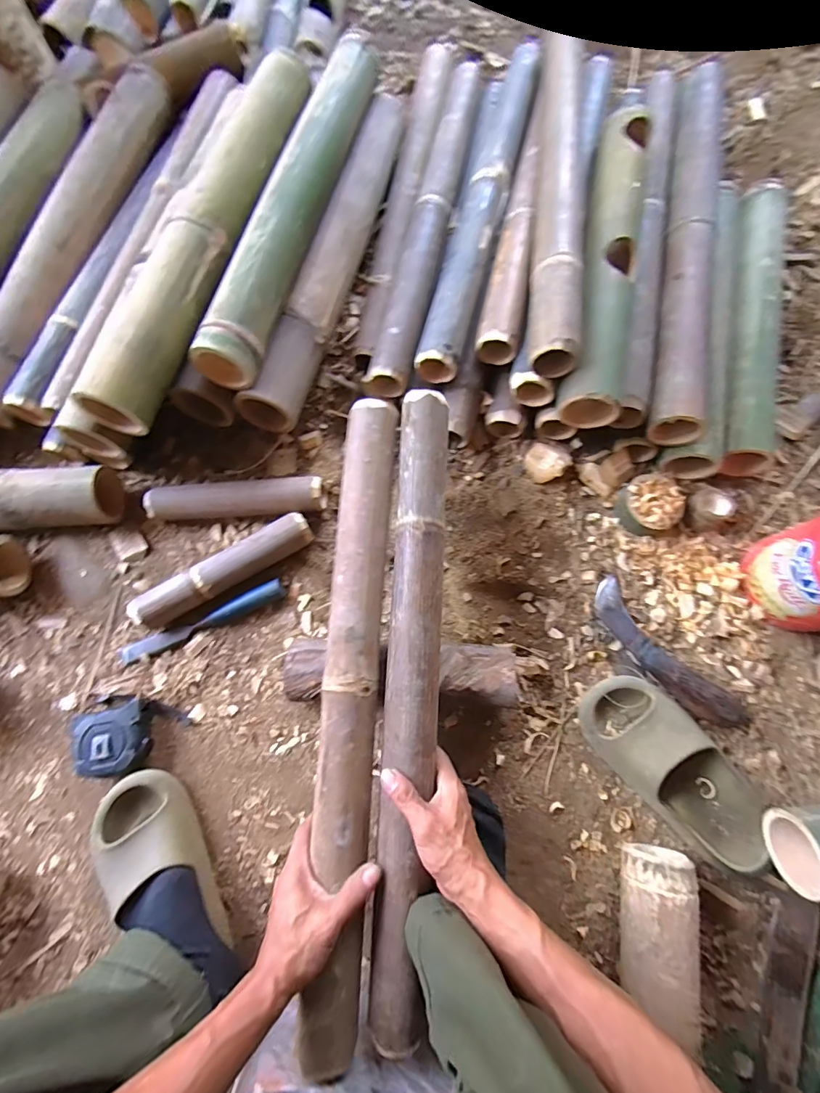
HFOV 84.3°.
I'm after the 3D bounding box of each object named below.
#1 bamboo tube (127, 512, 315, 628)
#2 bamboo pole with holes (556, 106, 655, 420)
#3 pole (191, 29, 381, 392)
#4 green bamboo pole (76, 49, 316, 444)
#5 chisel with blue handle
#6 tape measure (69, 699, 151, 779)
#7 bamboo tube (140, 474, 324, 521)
[{"bbox_3d":[-0.245,0.031,0.603,0.243,0.052,0.045,-30,77,-7],"label":"bamboo tube"},{"bbox_3d":[0.274,-0.394,0.617,0.077,0.062,0.488,12,75,4],"label":"bamboo pole with holes"},{"bbox_3d":[-0.159,-0.480,0.612,0.075,0.065,0.597,12,75,4],"label":"pole"},{"bbox_3d":[-0.253,-0.419,0.583,0.070,0.060,0.587,17,76,5],"label":"green bamboo pole"},{"bbox_3d":[-0.276,0.098,0.596,0.226,0.036,0.027,-23,76,-5],"label":"chisel with blue handle"},{"bbox_3d":[-0.361,0.238,0.553,0.076,0.042,0.075,-11,75,-2],"label":"tape measure"},{"bbox_3d":[-0.242,-0.066,0.633,0.240,0.046,0.048,-4,75,-1],"label":"bamboo tube"}]

